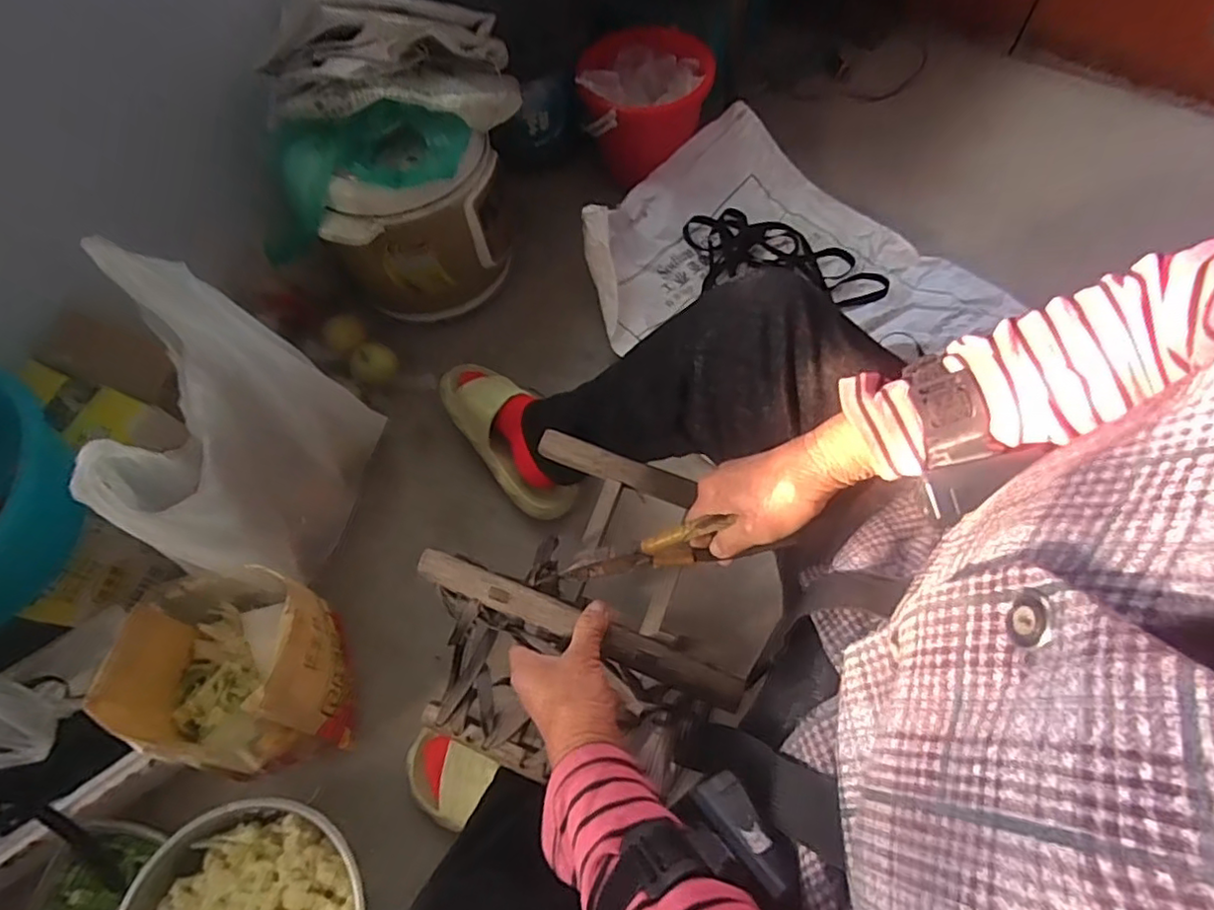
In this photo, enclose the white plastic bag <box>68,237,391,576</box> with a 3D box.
[{"bbox_3d":[-0.405,-0.008,0.689,0.145,0.347,0.273,1,64,4],"label":"white plastic bag"}]

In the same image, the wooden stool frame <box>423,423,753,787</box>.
[{"bbox_3d":[-0.007,0.133,0.569,0.260,0.191,0.319,18,66,12],"label":"wooden stool frame"}]

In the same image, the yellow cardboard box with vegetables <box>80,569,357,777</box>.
[{"bbox_3d":[-0.393,0.241,0.680,0.175,0.204,0.182,3,64,5],"label":"yellow cardboard box with vegetables"}]

